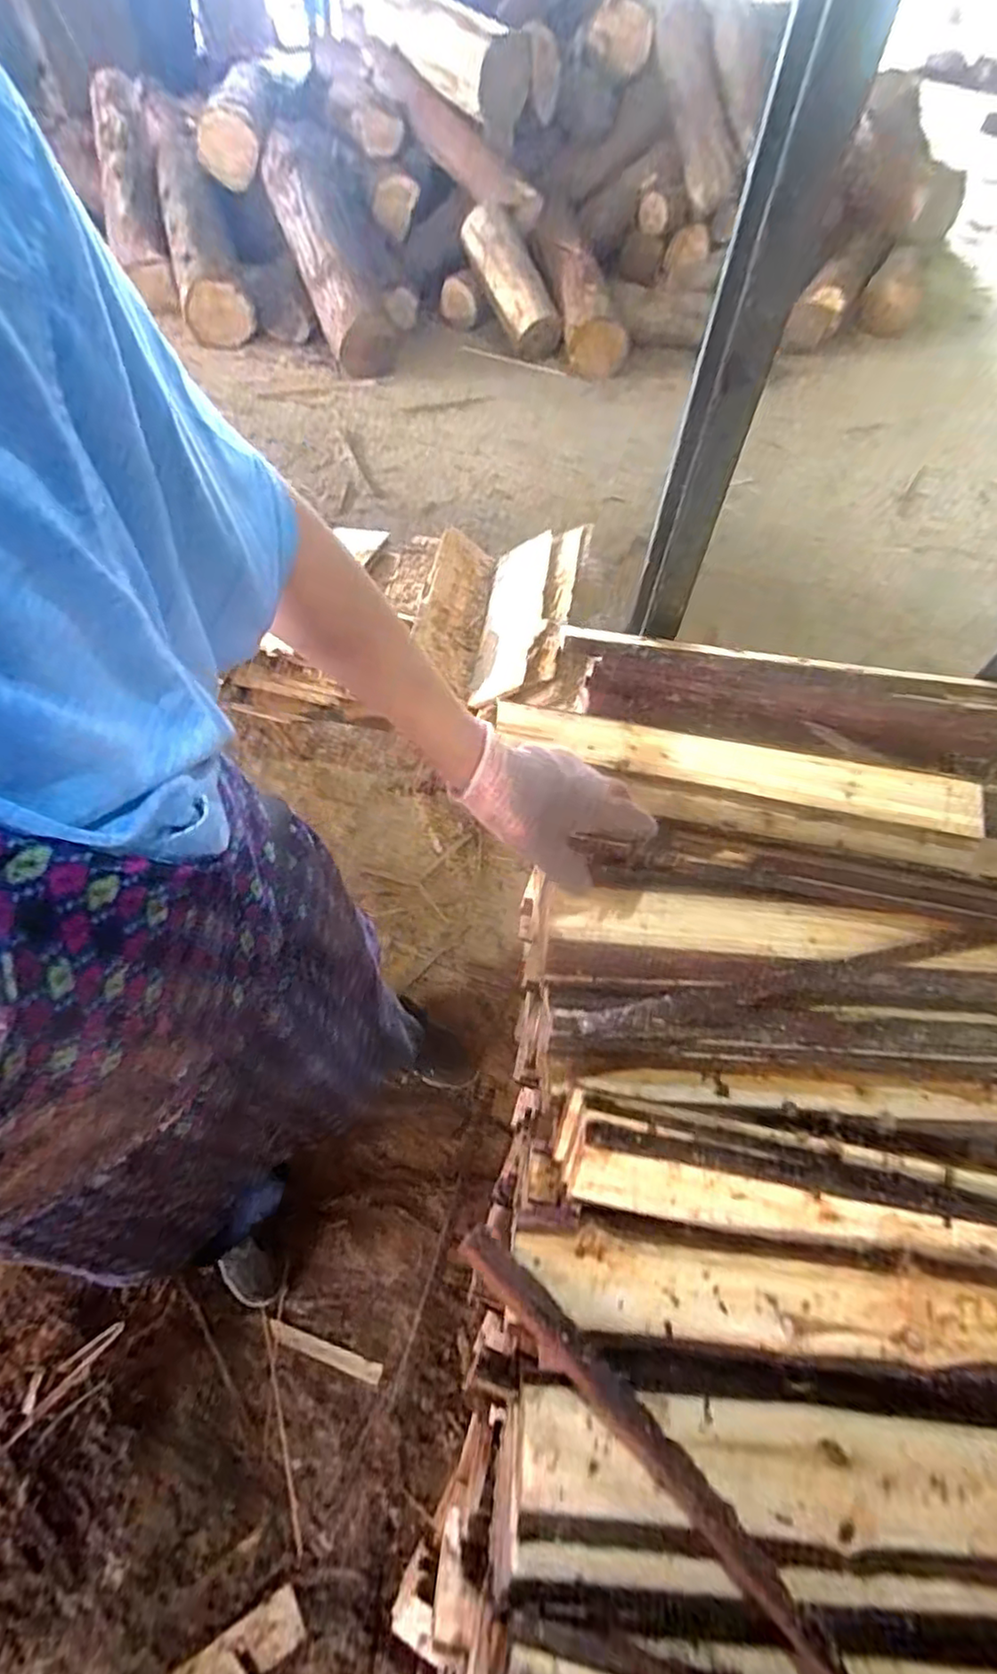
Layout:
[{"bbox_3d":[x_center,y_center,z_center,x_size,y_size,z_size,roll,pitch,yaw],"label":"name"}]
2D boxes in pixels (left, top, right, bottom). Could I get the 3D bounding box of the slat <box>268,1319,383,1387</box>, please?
[{"bbox_3d":[-0.282,0.834,1.052,0.197,0.012,0.025,18,60,8],"label":"slat"}]

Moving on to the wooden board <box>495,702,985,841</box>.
[{"bbox_3d":[0.238,-0.076,0.687,0.491,0.017,0.059,12,78,9],"label":"wooden board"}]

